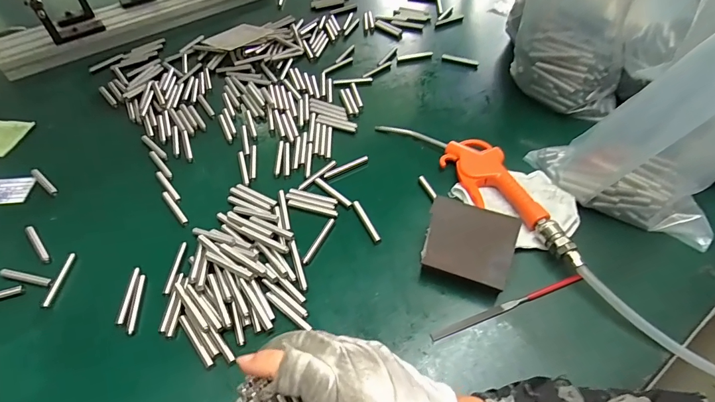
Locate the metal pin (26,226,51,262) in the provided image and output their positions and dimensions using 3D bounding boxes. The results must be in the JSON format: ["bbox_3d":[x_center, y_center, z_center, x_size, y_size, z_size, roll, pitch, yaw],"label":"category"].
[{"bbox_3d":[-0.340,0.045,0.417,0.008,0.005,0.059,-38,57,-25],"label":"metal pin"}]

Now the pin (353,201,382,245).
[{"bbox_3d":[0.010,0.023,0.417,0.008,0.008,0.057,-21,51,-13],"label":"pin"}]

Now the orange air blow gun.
[{"bbox_3d":[0.136,-0.034,0.445,0.070,0.026,0.272,-33,55,-22],"label":"orange air blow gun"}]

